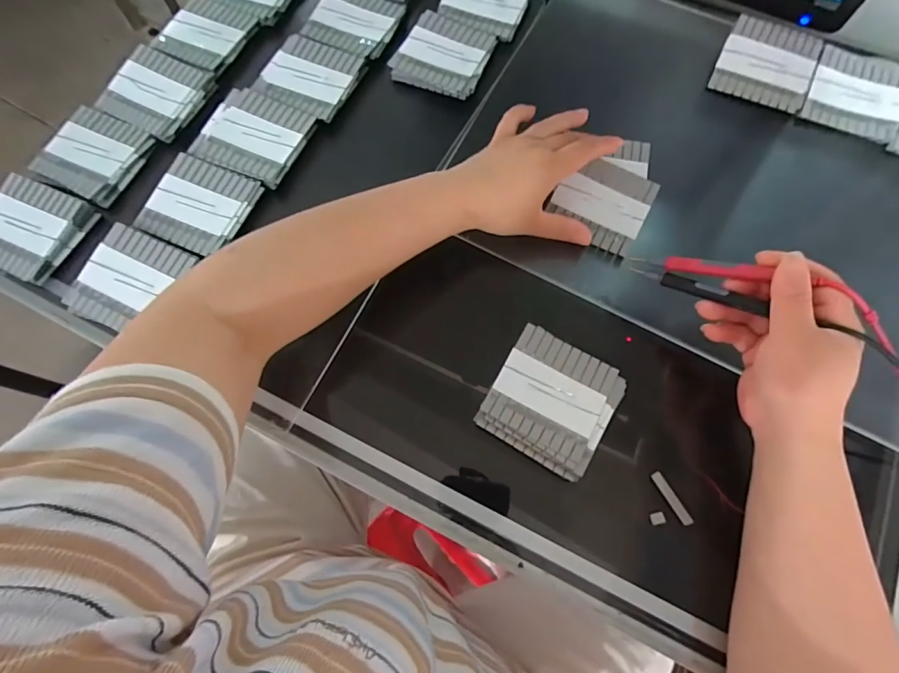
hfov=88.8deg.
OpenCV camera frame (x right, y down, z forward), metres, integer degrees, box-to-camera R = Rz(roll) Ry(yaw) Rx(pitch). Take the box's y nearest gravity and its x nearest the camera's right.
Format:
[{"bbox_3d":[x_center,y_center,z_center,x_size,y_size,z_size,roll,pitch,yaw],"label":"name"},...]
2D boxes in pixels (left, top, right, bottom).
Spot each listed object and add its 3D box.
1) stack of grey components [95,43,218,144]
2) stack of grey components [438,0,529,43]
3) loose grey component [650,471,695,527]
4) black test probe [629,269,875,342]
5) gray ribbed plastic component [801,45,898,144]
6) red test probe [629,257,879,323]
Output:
[{"bbox_3d":[-0.265,-0.223,0.413,0.079,0.009,0.078,24,73,10],"label":"stack of grey components"},{"bbox_3d":[0.036,-0.336,0.464,0.082,0.017,0.079,21,72,8],"label":"stack of grey components"},{"bbox_3d":[0.155,0.113,0.319,0.008,0.005,0.039,-28,72,-8],"label":"loose grey component"},{"bbox_3d":[0.191,-0.024,0.305,0.136,0.011,0.010,24,75,32],"label":"black test probe"},{"bbox_3d":[0.360,-0.217,0.405,0.074,0.013,0.078,22,72,9],"label":"gray ribbed plastic component"},{"bbox_3d":[0.196,-0.038,0.304,0.142,0.018,0.011,18,74,27],"label":"red test probe"}]

